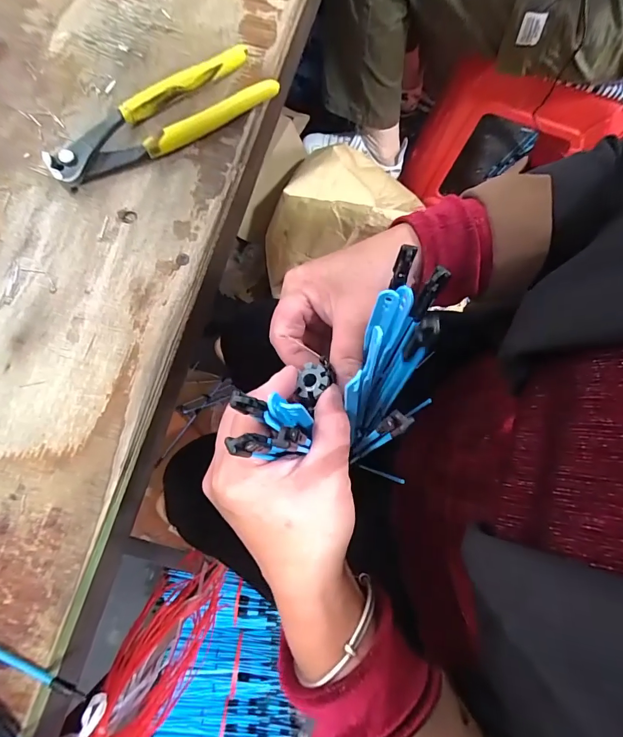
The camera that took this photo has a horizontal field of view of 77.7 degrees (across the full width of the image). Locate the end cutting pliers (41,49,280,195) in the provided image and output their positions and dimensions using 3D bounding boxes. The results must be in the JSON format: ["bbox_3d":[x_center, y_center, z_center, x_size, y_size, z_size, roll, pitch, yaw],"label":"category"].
[{"bbox_3d":[-0.108,-0.180,0.274,0.162,0.015,0.051,-28,79,-8],"label":"end cutting pliers"}]

